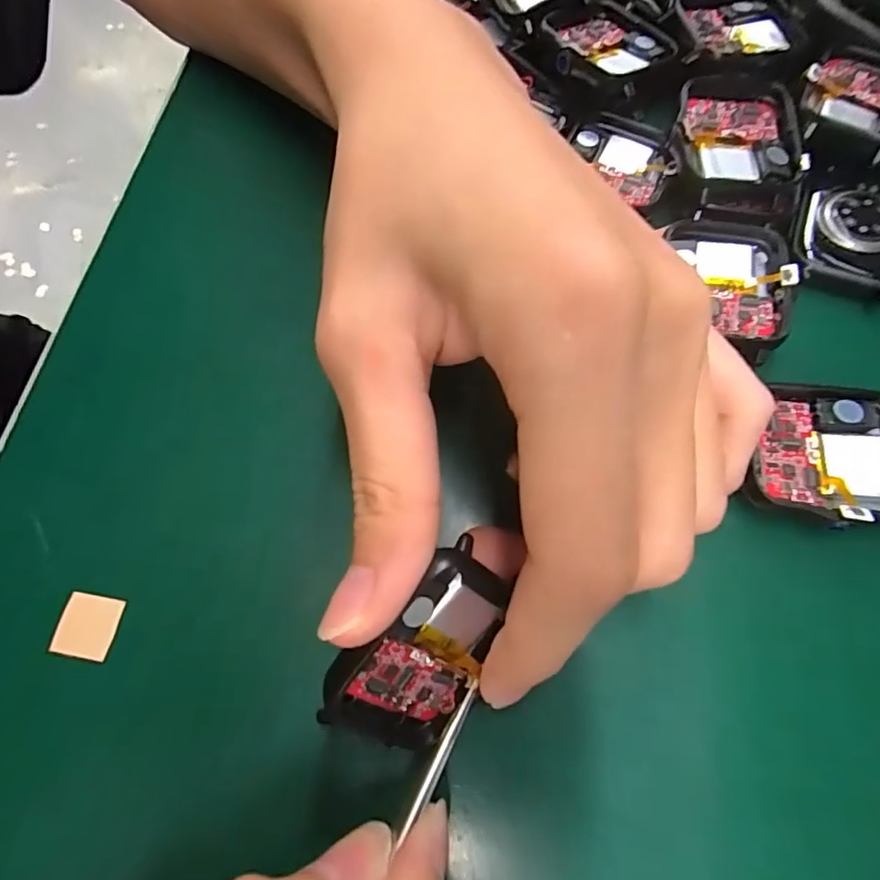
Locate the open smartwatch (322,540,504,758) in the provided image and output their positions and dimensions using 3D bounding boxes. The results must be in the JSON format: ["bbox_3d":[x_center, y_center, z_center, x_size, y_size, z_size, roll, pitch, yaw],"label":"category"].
[{"bbox_3d":[-0.004,0.048,0.125,0.046,0.039,0.013,-47,34,-5],"label":"open smartwatch"}]

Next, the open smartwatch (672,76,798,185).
[{"bbox_3d":[0.095,-0.100,0.174,0.038,0.007,0.041,0,69,0],"label":"open smartwatch"}]

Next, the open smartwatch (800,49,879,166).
[{"bbox_3d":[0.138,-0.112,0.177,0.036,0.006,0.044,32,72,12],"label":"open smartwatch"}]

